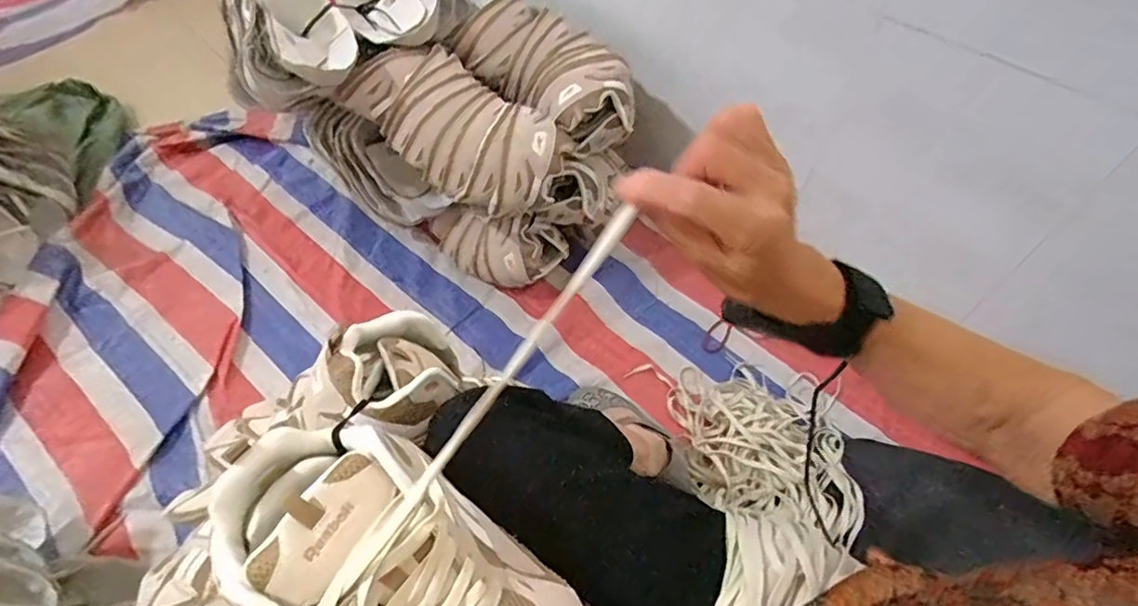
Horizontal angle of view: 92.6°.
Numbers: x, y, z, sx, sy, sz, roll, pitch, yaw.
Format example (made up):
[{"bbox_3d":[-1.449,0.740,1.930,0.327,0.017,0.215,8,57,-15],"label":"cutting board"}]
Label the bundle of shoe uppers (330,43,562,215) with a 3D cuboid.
[{"bbox_3d":[-0.175,-0.273,0.827,0.354,0.114,0.162,31,60,21],"label":"bundle of shoe uppers"}]

